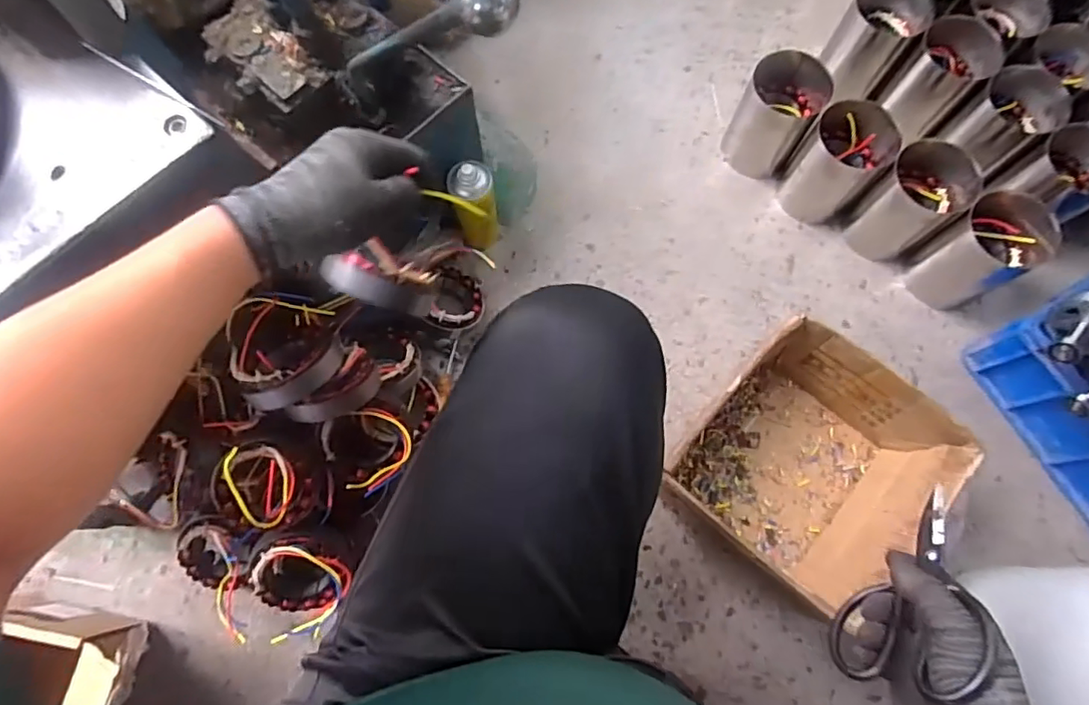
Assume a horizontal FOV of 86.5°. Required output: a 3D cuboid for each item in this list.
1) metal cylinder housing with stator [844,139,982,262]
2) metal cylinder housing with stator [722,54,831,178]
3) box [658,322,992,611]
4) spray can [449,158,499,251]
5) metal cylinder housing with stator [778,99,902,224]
[{"bbox_3d":[0.563,-0.231,0.901,0.115,0.157,0.109,39,77,10],"label":"metal cylinder housing with stator"},{"bbox_3d":[0.372,-0.384,0.943,0.119,0.154,0.122,0,74,0],"label":"metal cylinder housing with stator"},{"bbox_3d":[0.357,0.149,0.788,0.273,0.145,0.276,39,77,10],"label":"box"},{"bbox_3d":[-0.102,-0.219,0.876,0.064,0.178,0.063,0,74,0],"label":"spray can"},{"bbox_3d":[0.461,-0.291,0.915,0.112,0.165,0.109,0,74,0],"label":"metal cylinder housing with stator"}]

